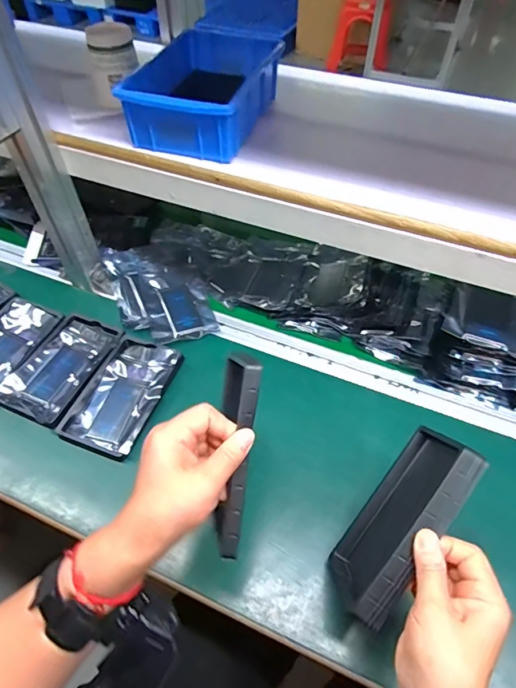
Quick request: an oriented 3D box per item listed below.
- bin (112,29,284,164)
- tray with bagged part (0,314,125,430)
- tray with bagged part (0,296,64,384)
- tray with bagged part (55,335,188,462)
[{"bbox_3d":[-0.057,-0.305,0.525,0.134,0.060,0.222,16,53,12],"label":"bin"},{"bbox_3d":[-0.264,0.030,0.586,0.099,0.021,0.160,18,54,14],"label":"tray with bagged part"},{"bbox_3d":[-0.350,0.005,0.601,0.088,0.014,0.158,18,54,14],"label":"tray with bagged part"},{"bbox_3d":[-0.171,0.060,0.555,0.096,0.027,0.157,19,54,14],"label":"tray with bagged part"}]

